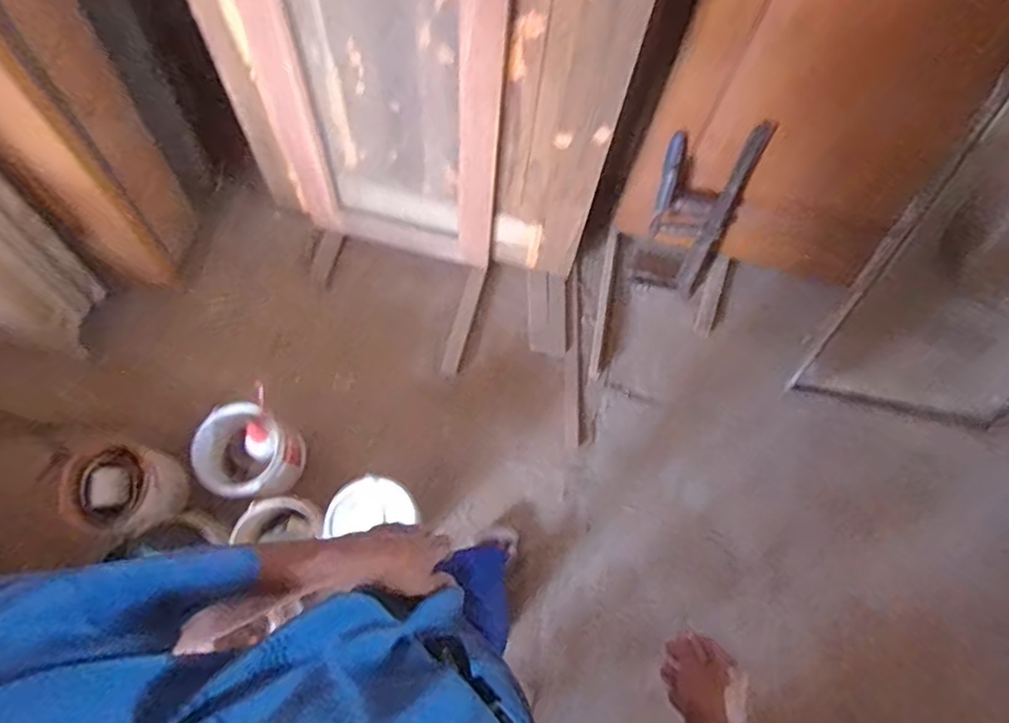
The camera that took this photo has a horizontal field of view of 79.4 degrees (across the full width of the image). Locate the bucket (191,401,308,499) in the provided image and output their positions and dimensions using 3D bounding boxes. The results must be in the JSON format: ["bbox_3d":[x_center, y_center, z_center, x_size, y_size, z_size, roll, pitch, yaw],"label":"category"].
[{"bbox_3d":[-0.541,0.204,1.307,0.177,0.158,0.180,1,71,-2],"label":"bucket"}]

